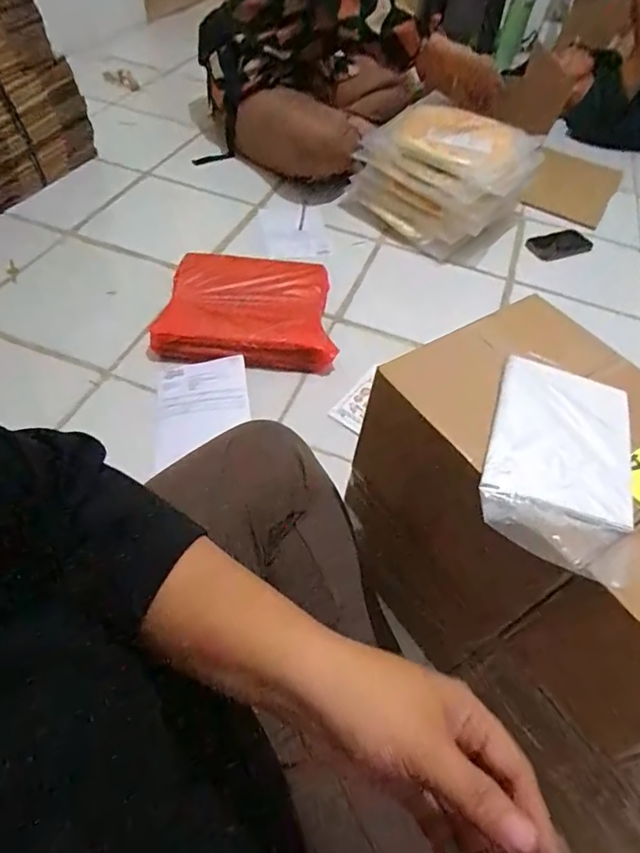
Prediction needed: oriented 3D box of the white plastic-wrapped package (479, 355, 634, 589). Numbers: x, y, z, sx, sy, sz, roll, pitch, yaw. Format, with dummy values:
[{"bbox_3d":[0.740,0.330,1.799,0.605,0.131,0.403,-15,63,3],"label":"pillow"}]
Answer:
[{"bbox_3d":[0.193,0.016,0.398,0.109,0.028,0.194,20,52,8],"label":"white plastic-wrapped package"}]

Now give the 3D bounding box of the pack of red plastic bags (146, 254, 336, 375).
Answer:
[{"bbox_3d":[-0.132,-0.227,0.957,0.308,0.058,0.271,4,52,-4],"label":"pack of red plastic bags"}]

